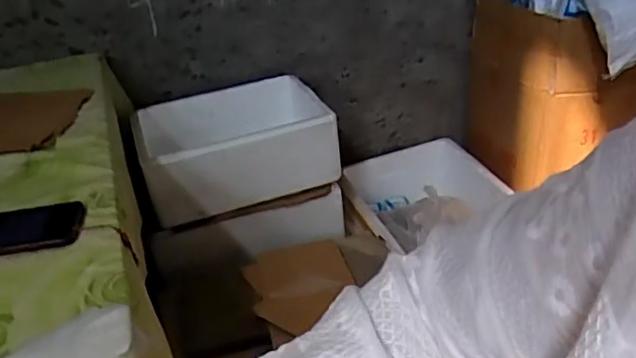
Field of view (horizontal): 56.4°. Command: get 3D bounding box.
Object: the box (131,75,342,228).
[{"bbox_3d":[-0.166,-0.070,1.232,0.376,0.152,0.281,-13,33,-12],"label":"box"}]

